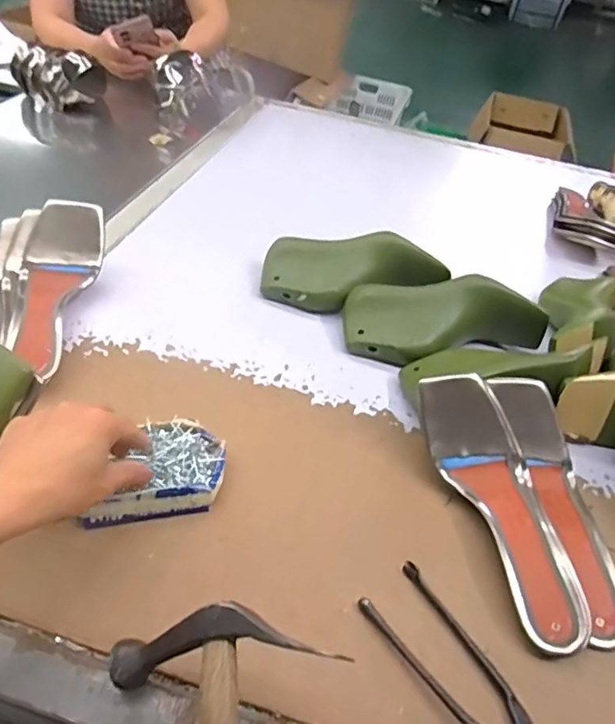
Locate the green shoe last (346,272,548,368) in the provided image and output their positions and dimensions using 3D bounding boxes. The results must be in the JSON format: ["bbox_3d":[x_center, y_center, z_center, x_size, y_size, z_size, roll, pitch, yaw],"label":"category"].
[{"bbox_3d":[0.156,-0.057,0.635,0.226,0.072,0.099,-4,44,-14],"label":"green shoe last"}]

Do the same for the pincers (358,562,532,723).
[{"bbox_3d":[0.112,0.220,0.376,0.054,0.025,0.165,-24,52,-30],"label":"pincers"}]

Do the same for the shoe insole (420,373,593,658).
[{"bbox_3d":[0.168,0.118,0.466,0.078,0.048,0.238,-8,56,-15],"label":"shoe insole"}]

